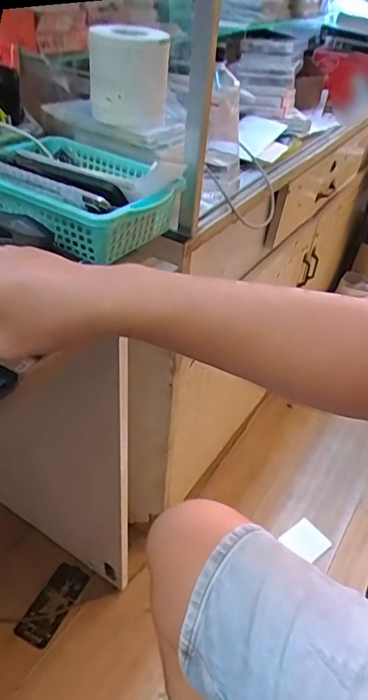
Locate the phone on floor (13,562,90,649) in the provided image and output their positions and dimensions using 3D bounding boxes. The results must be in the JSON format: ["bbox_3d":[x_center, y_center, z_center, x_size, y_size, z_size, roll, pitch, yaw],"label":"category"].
[{"bbox_3d":[-0.257,0.502,1.024,0.070,0.013,0.158,21,42,17],"label":"phone on floor"}]

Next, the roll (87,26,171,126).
[{"bbox_3d":[-0.069,-0.346,0.653,0.097,0.105,0.093,-2,40,-9],"label":"roll"}]

